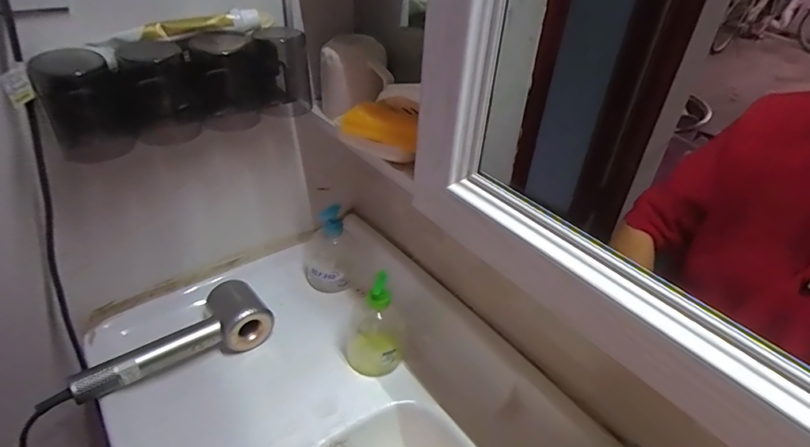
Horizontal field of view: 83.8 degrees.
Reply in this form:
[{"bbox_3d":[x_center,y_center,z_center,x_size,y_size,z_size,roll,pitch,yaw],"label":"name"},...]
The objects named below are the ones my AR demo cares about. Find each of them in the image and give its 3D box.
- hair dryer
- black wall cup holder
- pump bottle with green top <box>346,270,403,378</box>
[{"bbox_3d":[-0.326,0.174,0.651,0.254,0.078,0.088,-24,44,-32],"label":"hair dryer"},{"bbox_3d":[-0.250,-0.167,0.540,0.305,0.110,0.073,-26,46,-34],"label":"black wall cup holder"},{"bbox_3d":[-0.042,0.139,0.644,0.085,0.170,0.068,1,36,-4],"label":"pump bottle with green top"}]

